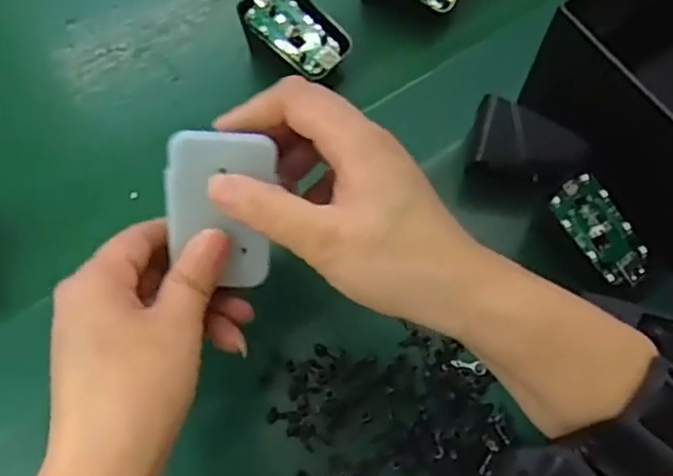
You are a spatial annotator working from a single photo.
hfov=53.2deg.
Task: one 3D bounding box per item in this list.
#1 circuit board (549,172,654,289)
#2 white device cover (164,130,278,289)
[{"bbox_3d":[0.144,-0.004,0.363,0.031,0.005,0.064,-37,91,-6],"label":"circuit board"},{"bbox_3d":[-0.049,-0.011,0.284,0.044,0.066,0.004,2,21,-11],"label":"white device cover"}]

